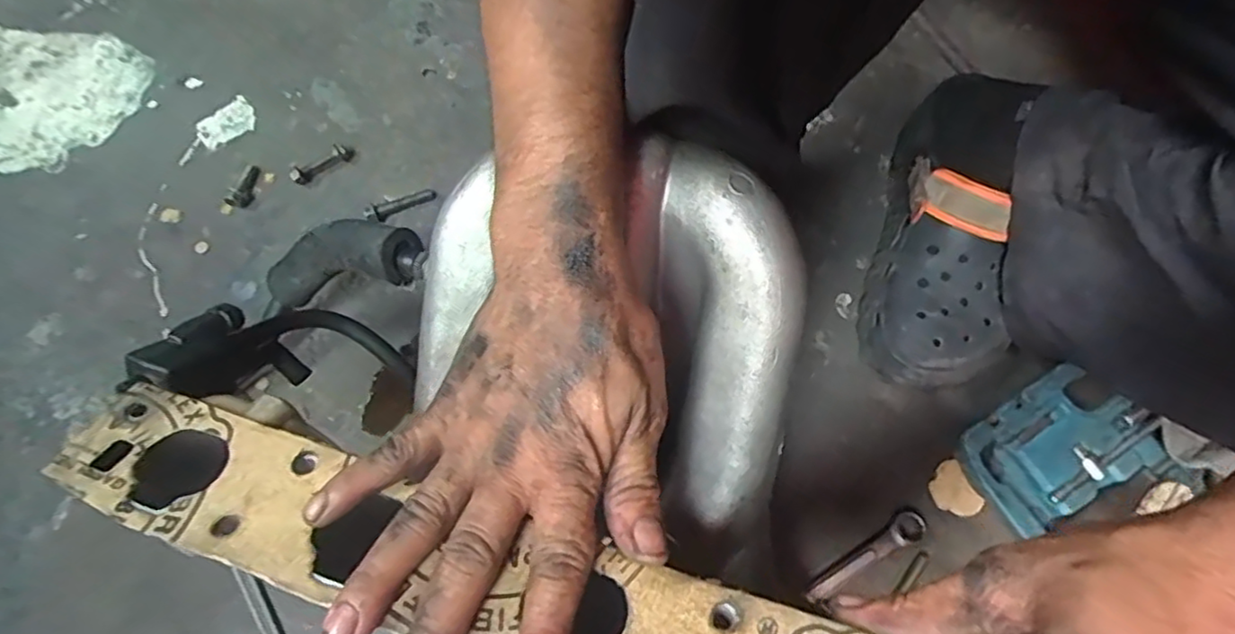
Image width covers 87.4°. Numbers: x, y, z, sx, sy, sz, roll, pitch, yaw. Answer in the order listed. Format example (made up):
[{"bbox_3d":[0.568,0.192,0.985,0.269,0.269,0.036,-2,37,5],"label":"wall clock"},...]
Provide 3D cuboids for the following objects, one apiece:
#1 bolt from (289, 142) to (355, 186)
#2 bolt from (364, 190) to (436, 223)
[{"bbox_3d":[-0.261,-0.135,0.569,0.056,0.015,0.012,-38,74,-12],"label":"bolt"},{"bbox_3d":[-0.188,-0.098,0.563,0.061,0.011,0.014,-26,70,-28],"label":"bolt"}]

